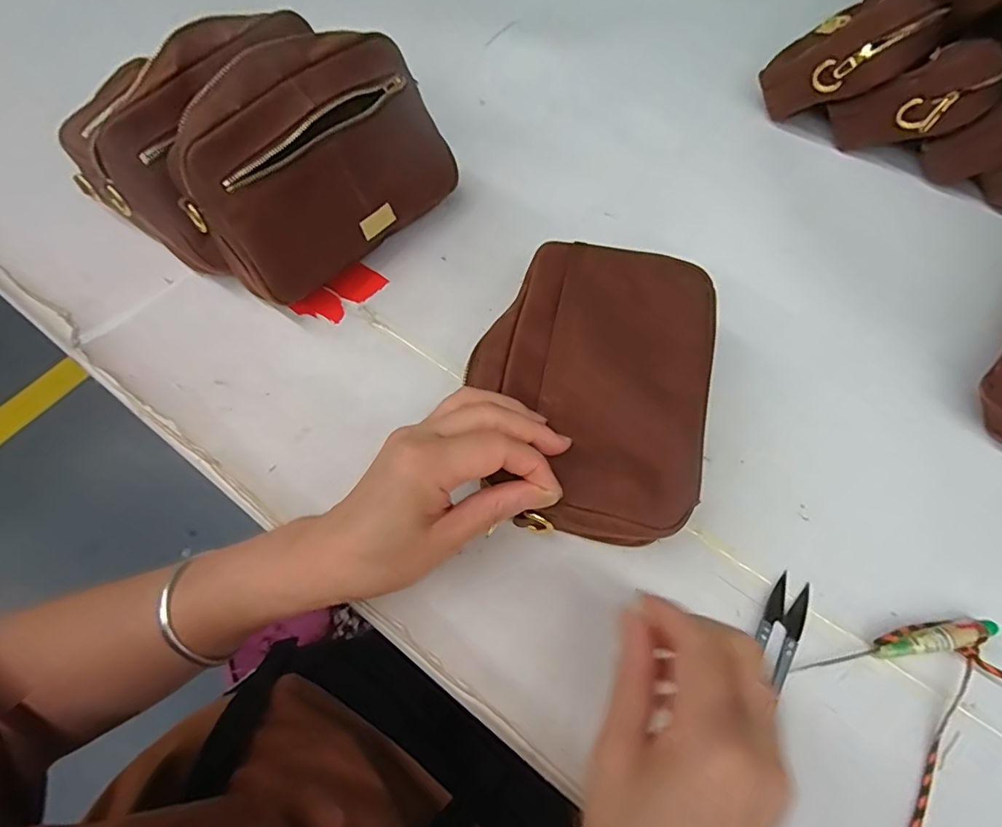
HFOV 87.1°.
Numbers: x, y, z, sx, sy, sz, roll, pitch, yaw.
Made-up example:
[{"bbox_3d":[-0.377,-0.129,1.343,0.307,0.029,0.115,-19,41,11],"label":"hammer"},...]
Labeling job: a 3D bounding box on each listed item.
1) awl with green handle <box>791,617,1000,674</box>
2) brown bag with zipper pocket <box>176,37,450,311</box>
[{"bbox_3d":[0.219,0.128,0.293,0.112,0.011,0.016,-7,61,-4],"label":"awl with green handle"},{"bbox_3d":[-0.129,-0.176,0.370,0.183,0.141,0.058,-41,39,-14],"label":"brown bag with zipper pocket"}]

